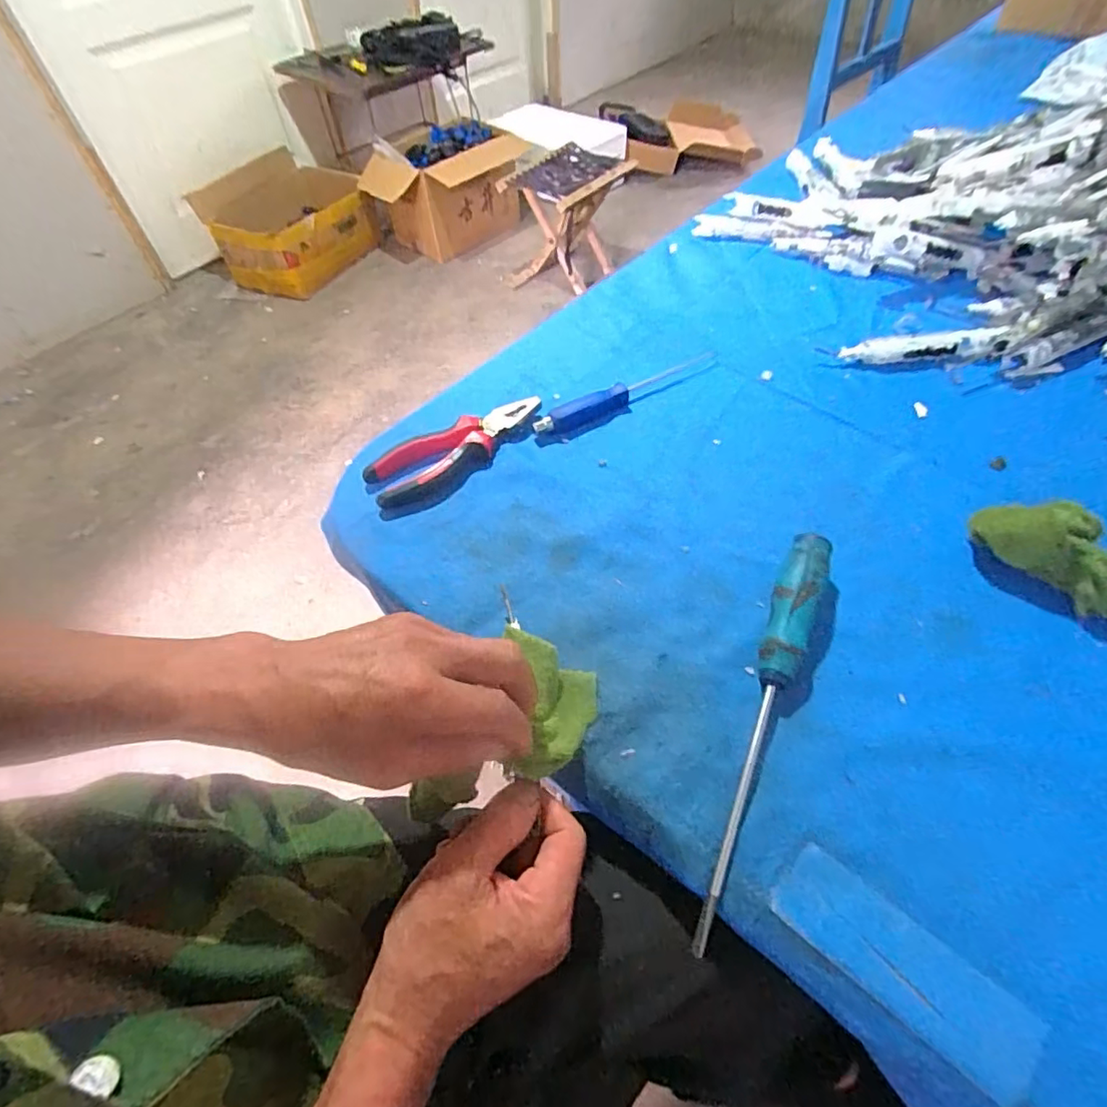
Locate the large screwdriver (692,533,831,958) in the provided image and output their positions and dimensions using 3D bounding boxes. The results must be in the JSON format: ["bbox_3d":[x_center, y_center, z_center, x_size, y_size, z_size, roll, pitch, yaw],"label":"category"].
[{"bbox_3d":[0.118,0.087,0.334,0.026,0.031,0.246,22,57,19],"label":"large screwdriver"}]

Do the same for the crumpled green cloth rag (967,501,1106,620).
[{"bbox_3d":[0.334,0.000,0.379,0.053,0.047,0.108,-40,60,-23],"label":"crumpled green cloth rag"}]

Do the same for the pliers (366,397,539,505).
[{"bbox_3d":[-0.075,-0.085,0.481,0.156,0.021,0.056,-26,55,-15],"label":"pliers"}]

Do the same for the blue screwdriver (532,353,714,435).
[{"bbox_3d":[0.068,-0.144,0.515,0.188,0.014,0.020,-28,56,-16],"label":"blue screwdriver"}]

